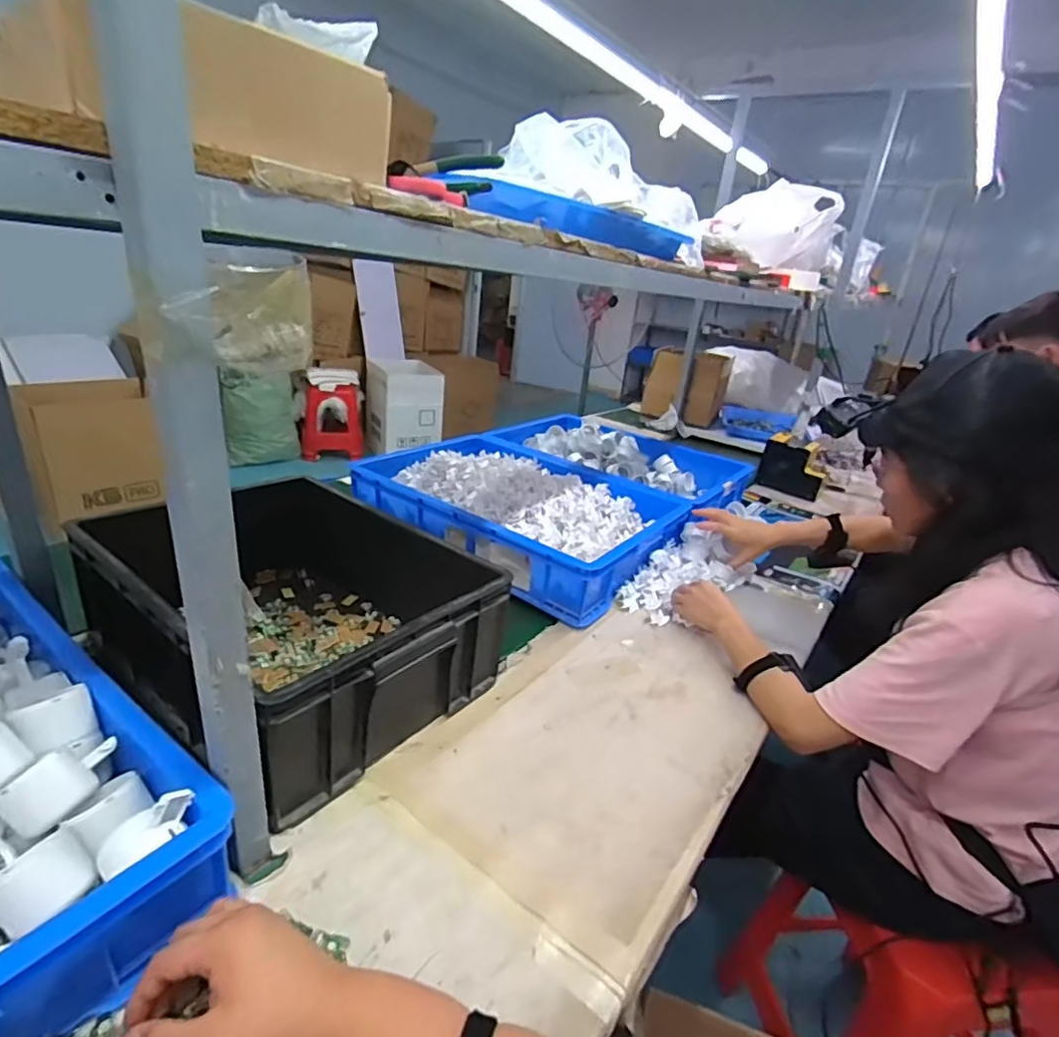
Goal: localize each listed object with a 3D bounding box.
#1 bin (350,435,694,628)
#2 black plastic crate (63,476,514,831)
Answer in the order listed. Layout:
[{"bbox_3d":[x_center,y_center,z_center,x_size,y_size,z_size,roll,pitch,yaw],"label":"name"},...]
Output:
[{"bbox_3d":[-0.033,-0.026,1.244,0.626,0.135,0.425,21,27,30],"label":"bin"},{"bbox_3d":[-0.318,0.122,0.757,0.455,0.177,0.391,22,27,31],"label":"black plastic crate"}]

